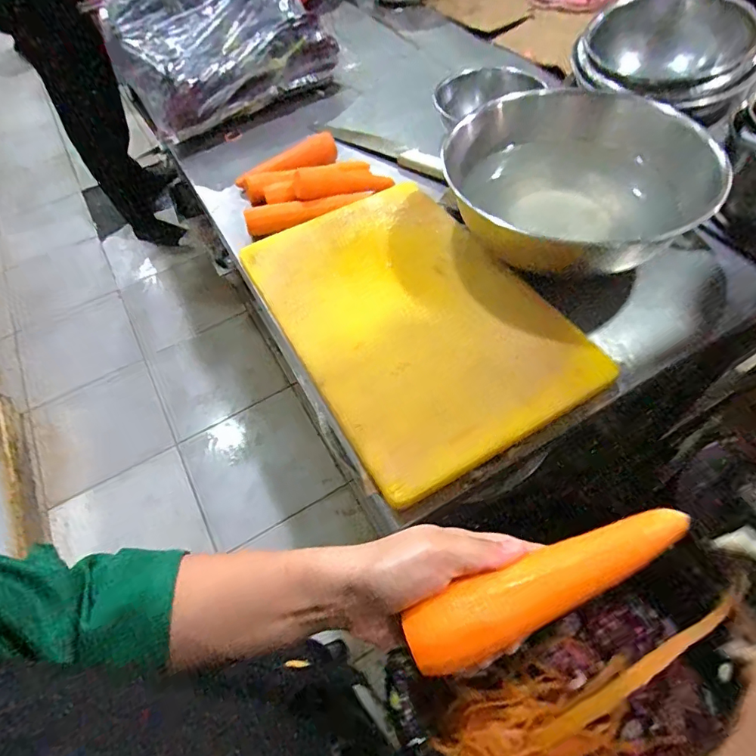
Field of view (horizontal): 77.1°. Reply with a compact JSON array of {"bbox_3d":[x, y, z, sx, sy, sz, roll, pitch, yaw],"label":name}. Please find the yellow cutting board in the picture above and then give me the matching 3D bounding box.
[{"bbox_3d":[0.034,-0.094,0.611,0.298,0.018,0.443,-28,59,-13],"label":"yellow cutting board"}]

